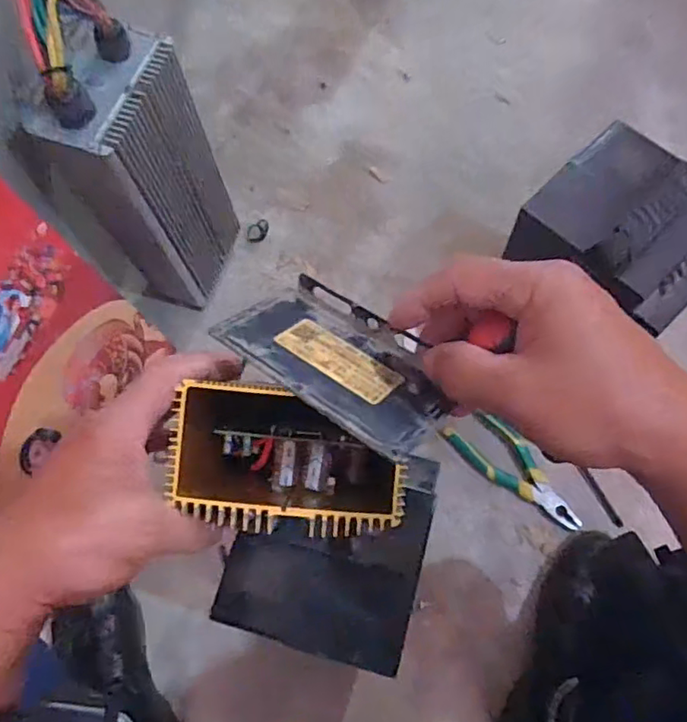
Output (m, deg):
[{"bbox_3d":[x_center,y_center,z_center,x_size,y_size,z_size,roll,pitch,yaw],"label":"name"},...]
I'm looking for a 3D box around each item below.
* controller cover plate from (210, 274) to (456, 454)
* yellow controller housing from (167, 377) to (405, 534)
[{"bbox_3d":[-0.001,-0.004,0.292,0.113,0.011,0.069,32,45,22],"label":"controller cover plate"},{"bbox_3d":[-0.028,0.058,0.322,0.115,0.082,0.065,6,73,1],"label":"yellow controller housing"}]

